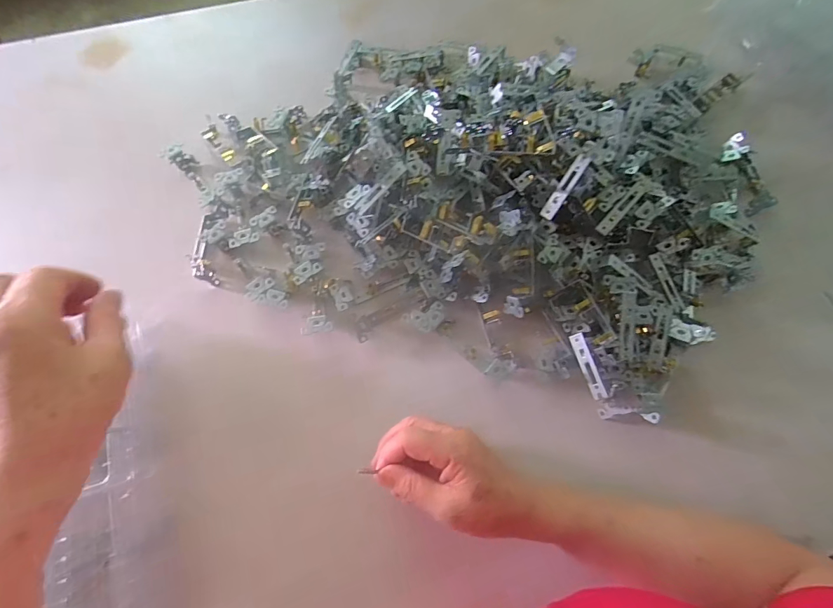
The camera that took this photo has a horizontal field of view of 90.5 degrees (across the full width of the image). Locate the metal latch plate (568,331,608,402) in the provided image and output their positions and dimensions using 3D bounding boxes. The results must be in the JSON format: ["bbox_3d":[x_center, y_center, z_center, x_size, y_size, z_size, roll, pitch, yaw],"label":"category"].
[{"bbox_3d":[0.173,0.062,0.416,0.007,0.016,0.066,1,63,-42],"label":"metal latch plate"}]

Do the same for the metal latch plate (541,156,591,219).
[{"bbox_3d":[0.150,-0.118,0.416,0.014,0.010,0.068,34,108,11],"label":"metal latch plate"}]

